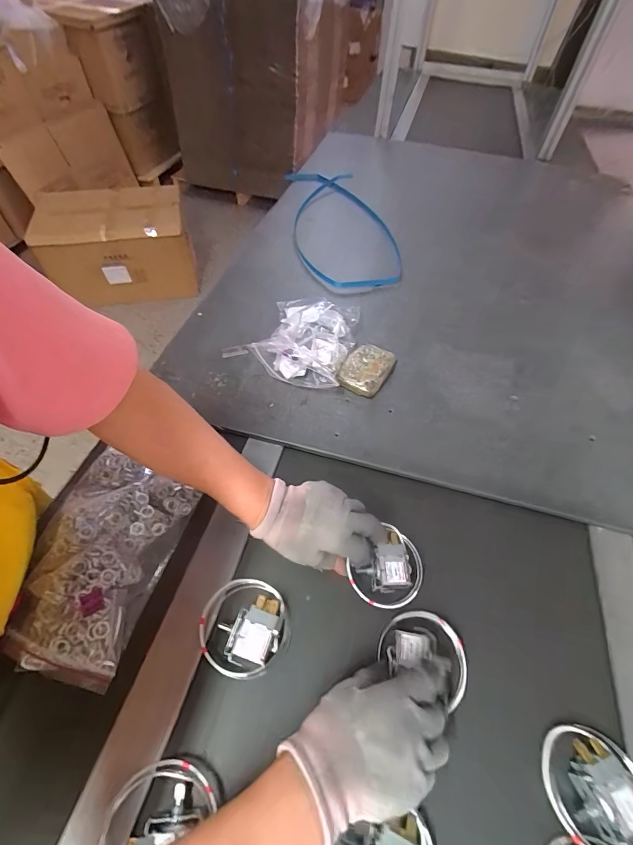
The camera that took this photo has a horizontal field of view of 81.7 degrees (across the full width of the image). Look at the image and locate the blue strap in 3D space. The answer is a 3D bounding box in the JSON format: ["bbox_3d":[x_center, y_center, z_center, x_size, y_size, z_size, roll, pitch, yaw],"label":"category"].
[{"bbox_3d":[0.052,-0.301,0.601,0.196,0.208,0.038,16,66,8],"label":"blue strap"}]

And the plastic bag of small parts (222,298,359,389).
[{"bbox_3d":[-0.035,-0.132,0.561,0.179,0.042,0.163,18,54,10],"label":"plastic bag of small parts"}]

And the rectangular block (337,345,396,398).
[{"bbox_3d":[0.072,-0.076,0.540,0.062,0.032,0.083,27,56,16],"label":"rectangular block"}]

